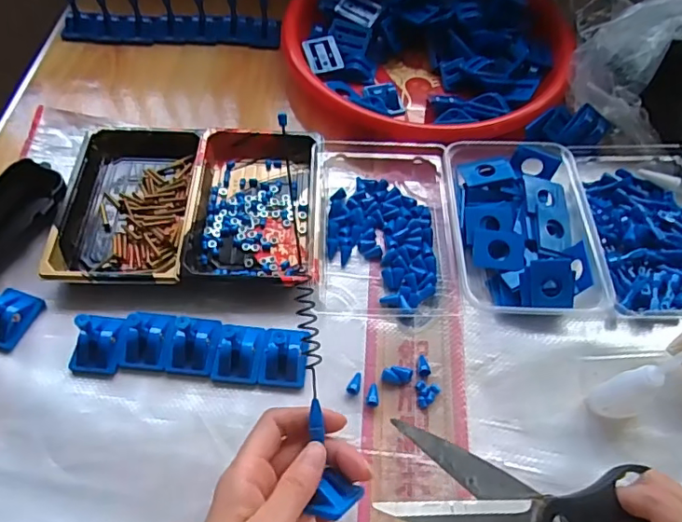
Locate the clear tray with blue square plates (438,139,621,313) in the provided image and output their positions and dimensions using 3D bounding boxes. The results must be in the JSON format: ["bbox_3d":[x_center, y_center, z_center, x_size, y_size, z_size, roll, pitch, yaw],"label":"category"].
[{"bbox_3d":[0.147,-0.030,0.441,0.110,0.037,0.153,2,57,-1],"label":"clear tray with blue square plates"}]

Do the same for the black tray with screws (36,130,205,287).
[{"bbox_3d":[-0.179,-0.049,0.454,0.107,0.021,0.160,0,57,-2],"label":"black tray with screws"}]

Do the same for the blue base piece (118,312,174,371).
[{"bbox_3d":[-0.143,0.059,0.390,0.035,0.020,0.037,4,57,1],"label":"blue base piece"}]

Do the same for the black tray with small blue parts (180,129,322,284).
[{"bbox_3d":[-0.072,-0.055,0.459,0.108,0.025,0.153,2,57,-1],"label":"black tray with small blue parts"}]

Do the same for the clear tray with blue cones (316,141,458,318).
[{"bbox_3d":[0.037,-0.042,0.452,0.110,0.032,0.184,2,57,-1],"label":"clear tray with blue cones"}]

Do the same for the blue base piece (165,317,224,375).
[{"bbox_3d":[-0.108,0.060,0.388,0.034,0.022,0.040,6,57,2],"label":"blue base piece"}]

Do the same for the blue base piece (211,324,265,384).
[{"bbox_3d":[-0.075,0.066,0.387,0.033,0.018,0.041,7,57,2],"label":"blue base piece"}]

